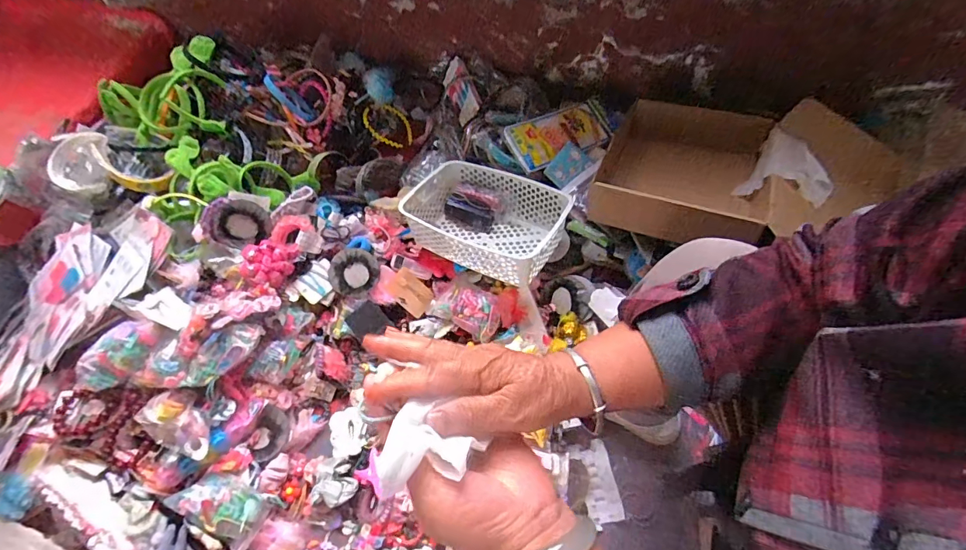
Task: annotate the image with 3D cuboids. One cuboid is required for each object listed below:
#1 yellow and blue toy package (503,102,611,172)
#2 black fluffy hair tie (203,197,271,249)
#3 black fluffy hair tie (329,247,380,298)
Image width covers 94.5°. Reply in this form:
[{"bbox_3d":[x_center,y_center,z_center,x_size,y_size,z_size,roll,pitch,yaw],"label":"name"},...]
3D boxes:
[{"bbox_3d":[0.160,-0.297,0.948,0.256,0.018,0.114,-30,81,-30],"label":"yellow and blue toy package"},{"bbox_3d":[-0.446,-0.094,0.811,0.022,0.105,0.089,10,75,59],"label":"black fluffy hair tie"},{"bbox_3d":[-0.251,-0.004,0.870,0.090,0.013,0.088,13,85,-5],"label":"black fluffy hair tie"}]

